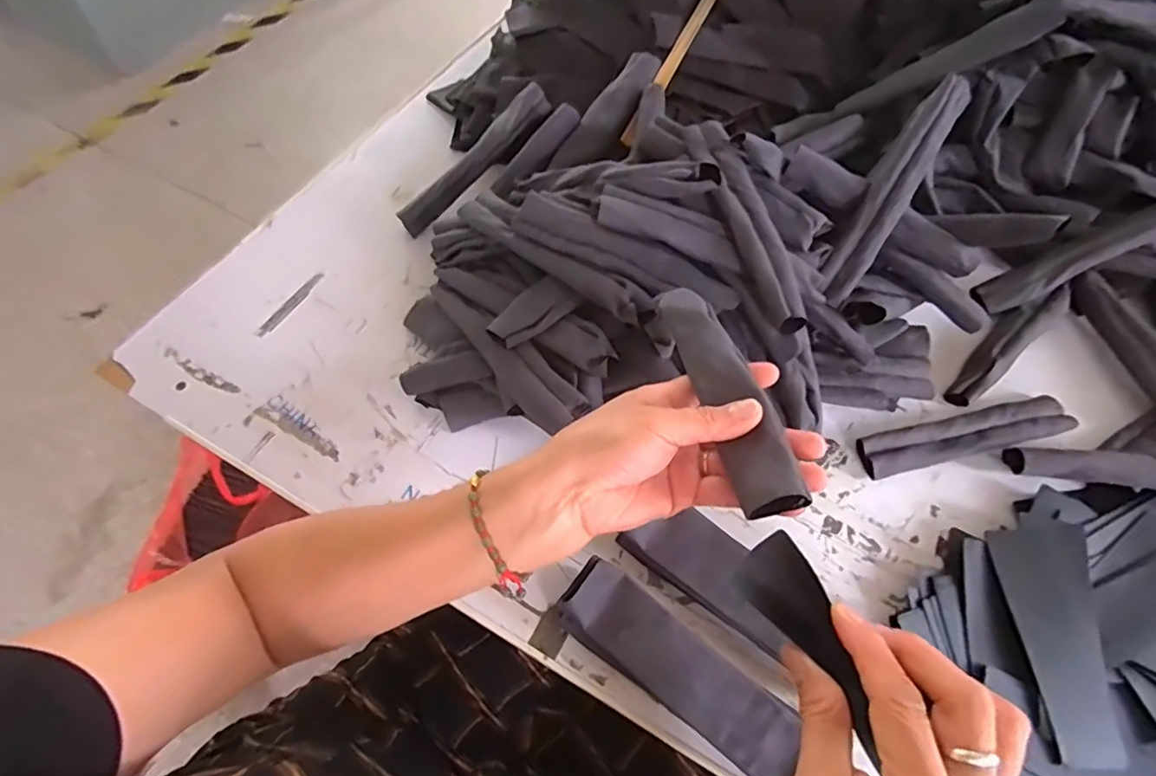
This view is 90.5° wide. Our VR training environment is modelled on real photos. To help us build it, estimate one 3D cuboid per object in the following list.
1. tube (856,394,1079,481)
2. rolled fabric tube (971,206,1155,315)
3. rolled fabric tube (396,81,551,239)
[{"bbox_3d":[0.320,0.038,0.474,0.184,0.018,0.039,-11,64,-8],"label":"tube"},{"bbox_3d":[0.463,-0.122,0.517,0.188,0.024,0.030,-27,63,17],"label":"rolled fabric tube"},{"bbox_3d":[-0.099,-0.220,0.550,0.183,0.018,0.029,-45,72,-2],"label":"rolled fabric tube"}]

